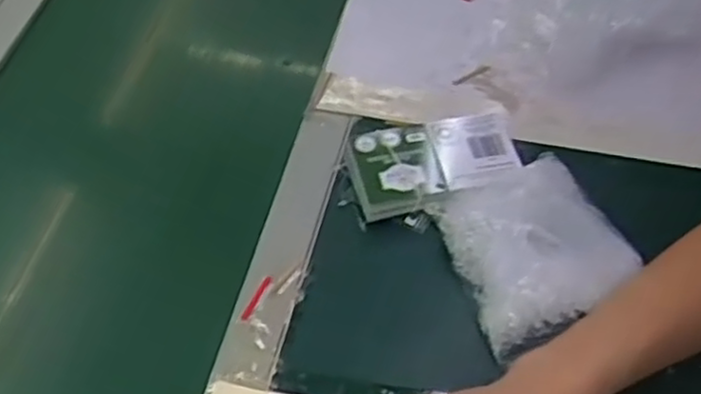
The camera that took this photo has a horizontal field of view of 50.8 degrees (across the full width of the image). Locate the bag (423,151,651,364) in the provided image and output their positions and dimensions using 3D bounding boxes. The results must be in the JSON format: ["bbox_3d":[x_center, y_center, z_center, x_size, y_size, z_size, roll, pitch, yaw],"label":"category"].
[{"bbox_3d":[0.134,0.035,0.536,0.118,0.042,0.121,-21,58,-11],"label":"bag"}]

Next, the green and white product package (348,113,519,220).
[{"bbox_3d":[0.068,-0.030,0.587,0.132,0.016,0.073,-14,58,-8],"label":"green and white product package"}]

